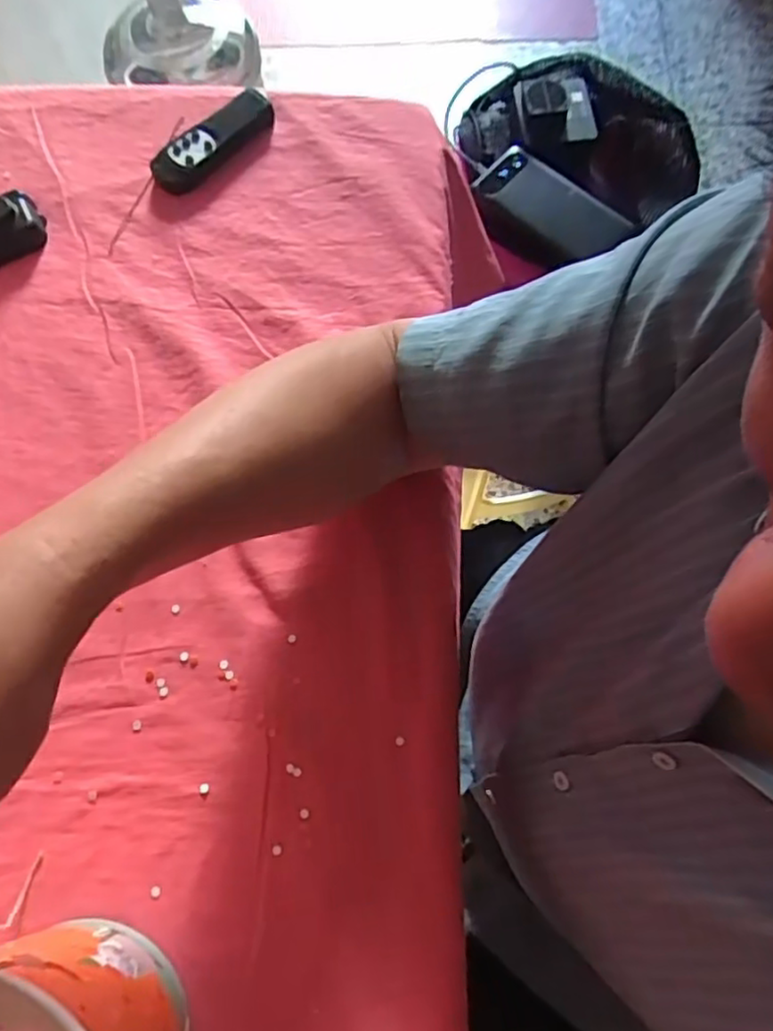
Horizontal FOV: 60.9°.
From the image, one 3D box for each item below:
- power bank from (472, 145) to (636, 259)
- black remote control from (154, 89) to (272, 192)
[{"bbox_3d":[0.159,-0.302,0.639,0.147,0.023,0.068,38,78,12],"label":"power bank"},{"bbox_3d":[-0.140,-0.304,0.538,0.113,0.019,0.040,-40,76,-11],"label":"black remote control"}]

